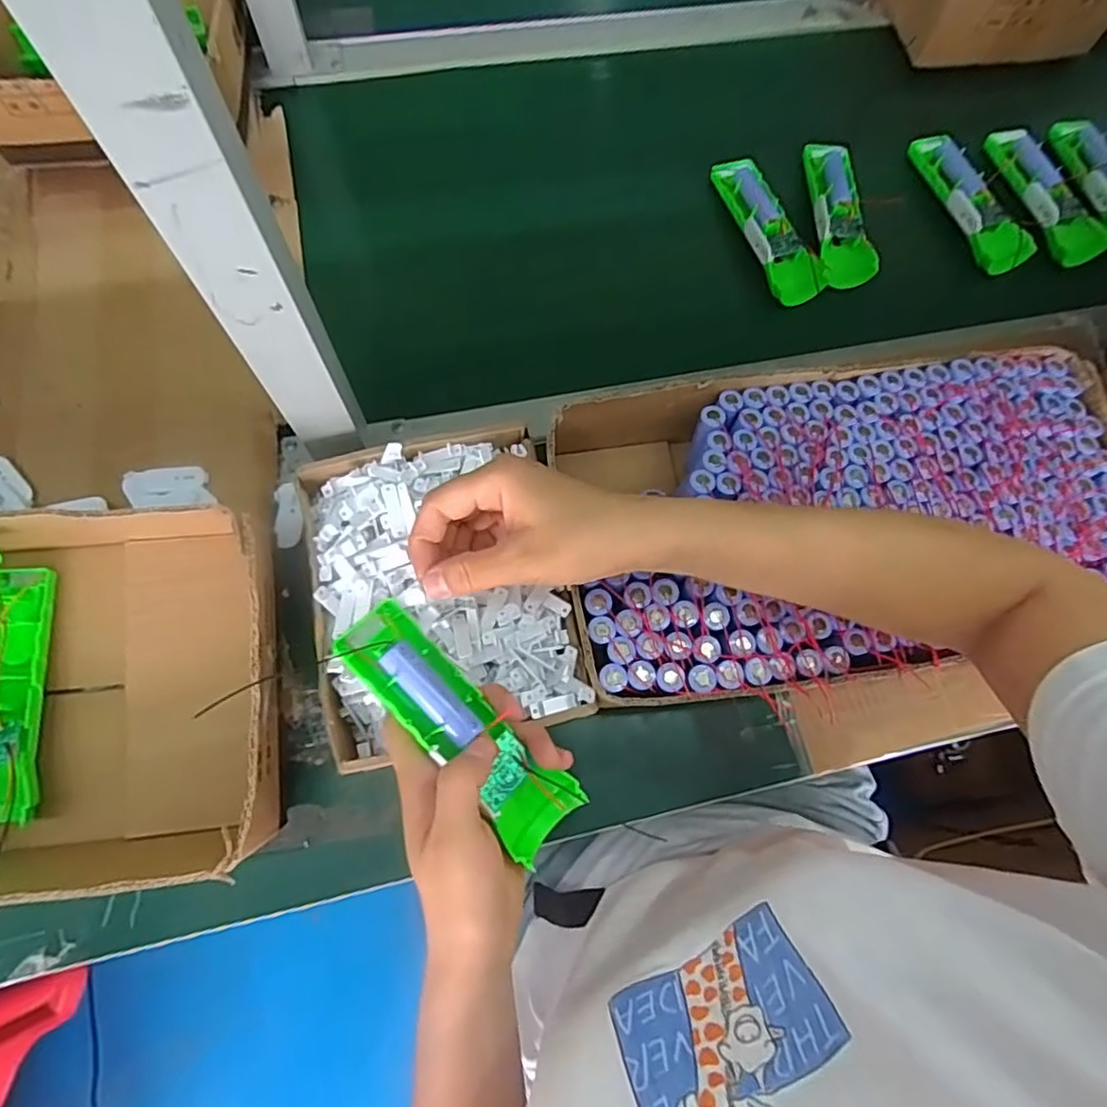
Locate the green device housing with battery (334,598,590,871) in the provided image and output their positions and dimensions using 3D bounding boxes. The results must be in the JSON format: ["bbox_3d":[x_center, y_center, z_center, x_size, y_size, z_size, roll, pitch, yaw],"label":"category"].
[{"bbox_3d":[-0.051,0.096,0.349,0.044,0.030,0.162,-43,95,-12],"label":"green device housing with battery"}]

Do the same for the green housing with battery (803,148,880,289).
[{"bbox_3d":[0.269,-0.326,0.592,0.050,0.020,0.152,0,74,-2],"label":"green housing with battery"}]

